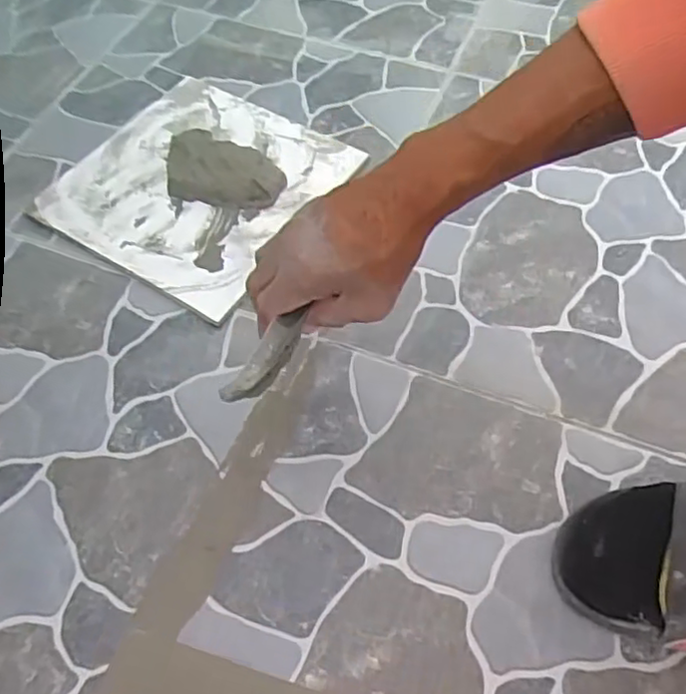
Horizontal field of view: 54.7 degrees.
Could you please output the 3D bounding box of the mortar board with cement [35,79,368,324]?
[{"bbox_3d":[-0.144,-0.173,0.653,0.241,0.033,0.242,29,63,16],"label":"mortar board with cement"}]

